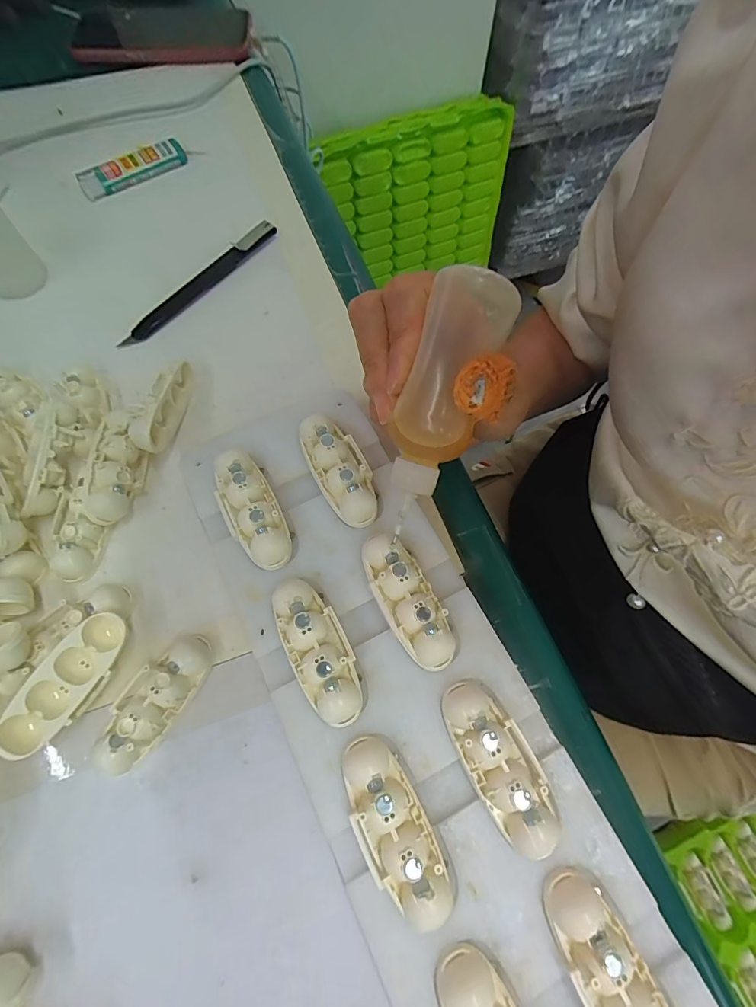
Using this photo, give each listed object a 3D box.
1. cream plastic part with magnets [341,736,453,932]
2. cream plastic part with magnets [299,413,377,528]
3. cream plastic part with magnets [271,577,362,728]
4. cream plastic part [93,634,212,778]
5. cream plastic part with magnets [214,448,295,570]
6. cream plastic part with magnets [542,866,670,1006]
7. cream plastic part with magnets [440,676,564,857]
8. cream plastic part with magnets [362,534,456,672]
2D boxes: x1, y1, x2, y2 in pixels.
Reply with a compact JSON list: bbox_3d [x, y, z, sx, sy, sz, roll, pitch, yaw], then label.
[{"bbox_3d":[0.005,0.120,0.164,0.024,0.015,0.060,-27,71,-13],"label":"cream plastic part with magnets"},{"bbox_3d":[-0.019,-0.018,0.222,0.026,0.016,0.061,-26,70,-13],"label":"cream plastic part with magnets"},{"bbox_3d":[-0.026,0.062,0.188,0.025,0.016,0.060,-24,70,-12],"label":"cream plastic part with magnets"},{"bbox_3d":[-0.099,0.087,0.197,0.025,0.017,0.059,32,69,11],"label":"cream plastic part"},{"bbox_3d":[-0.061,0.002,0.213,0.025,0.016,0.061,-25,70,-12],"label":"cream plastic part with magnets"},{"bbox_3d":[0.079,0.159,0.149,0.024,0.016,0.057,-25,70,-12],"label":"cream plastic part with magnets"},{"bbox_3d":[0.048,0.101,0.173,0.026,0.016,0.061,-22,70,-11],"label":"cream plastic part with magnets"},{"bbox_3d":[0.013,0.042,0.196,0.024,0.017,0.062,-24,70,-12],"label":"cream plastic part with magnets"}]

